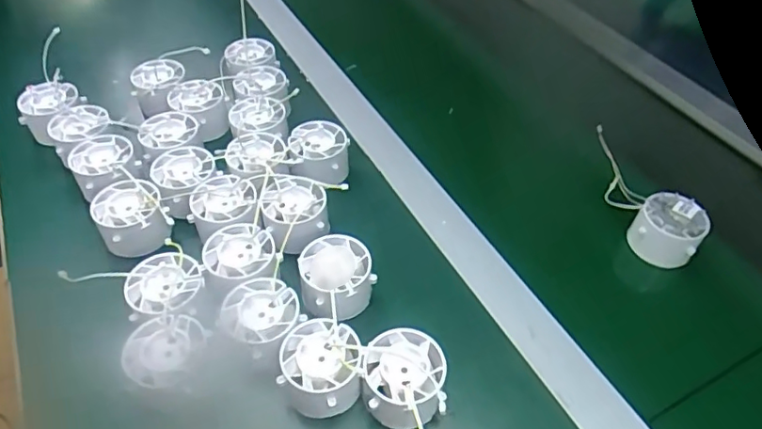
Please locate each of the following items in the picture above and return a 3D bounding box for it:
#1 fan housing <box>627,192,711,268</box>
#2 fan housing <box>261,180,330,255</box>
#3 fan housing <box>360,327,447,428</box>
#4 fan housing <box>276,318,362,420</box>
[{"bbox_3d":[0.227,0.011,0.441,0.048,0.041,0.040,34,54,25],"label":"fan housing"},{"bbox_3d":[-0.066,0.000,0.428,0.046,0.031,0.048,-16,50,-17],"label":"fan housing"},{"bbox_3d":[0.013,0.101,0.342,0.048,0.034,0.051,2,47,-2],"label":"fan housing"},{"bbox_3d":[-0.036,0.093,0.342,0.048,0.035,0.052,2,47,-2],"label":"fan housing"}]

